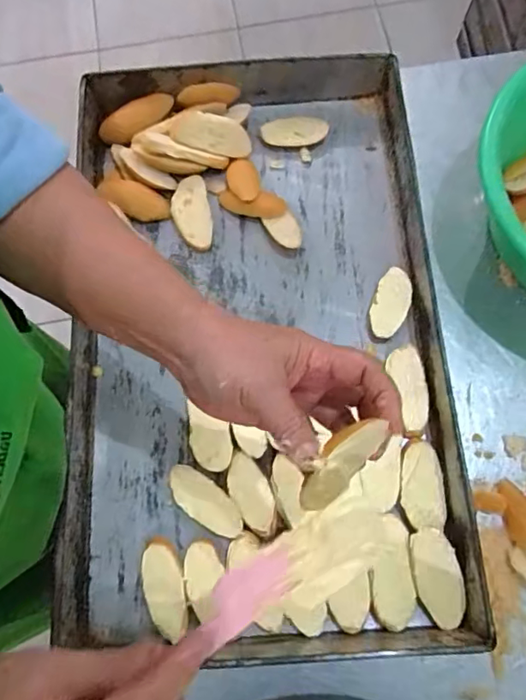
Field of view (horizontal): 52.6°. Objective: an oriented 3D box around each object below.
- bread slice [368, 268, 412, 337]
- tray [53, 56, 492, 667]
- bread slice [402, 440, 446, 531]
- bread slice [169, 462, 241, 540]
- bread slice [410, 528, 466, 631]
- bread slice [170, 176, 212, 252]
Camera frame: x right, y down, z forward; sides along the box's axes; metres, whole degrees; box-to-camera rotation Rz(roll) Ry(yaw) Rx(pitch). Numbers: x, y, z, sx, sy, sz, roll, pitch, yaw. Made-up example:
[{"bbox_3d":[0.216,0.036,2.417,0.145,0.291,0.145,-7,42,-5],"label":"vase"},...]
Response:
[{"bbox_3d":[0.137,-0.050,0.571,0.038,0.013,0.075,17,74,8],"label":"bread slice"},{"bbox_3d":[-0.008,-0.031,0.556,0.367,0.055,0.620,-4,72,1],"label":"tray"},{"bbox_3d":[0.153,0.128,0.508,0.042,0.013,0.078,2,72,3],"label":"bread slice"},{"bbox_3d":[-0.055,0.148,0.520,0.085,0.021,0.038,37,77,13],"label":"bread slice"},{"bbox_3d":[0.159,0.206,0.482,0.039,0.015,0.083,-11,72,-1],"label":"bread slice"},{"bbox_3d":[-0.082,-0.156,0.619,0.042,0.017,0.088,-12,72,-2],"label":"bread slice"}]

